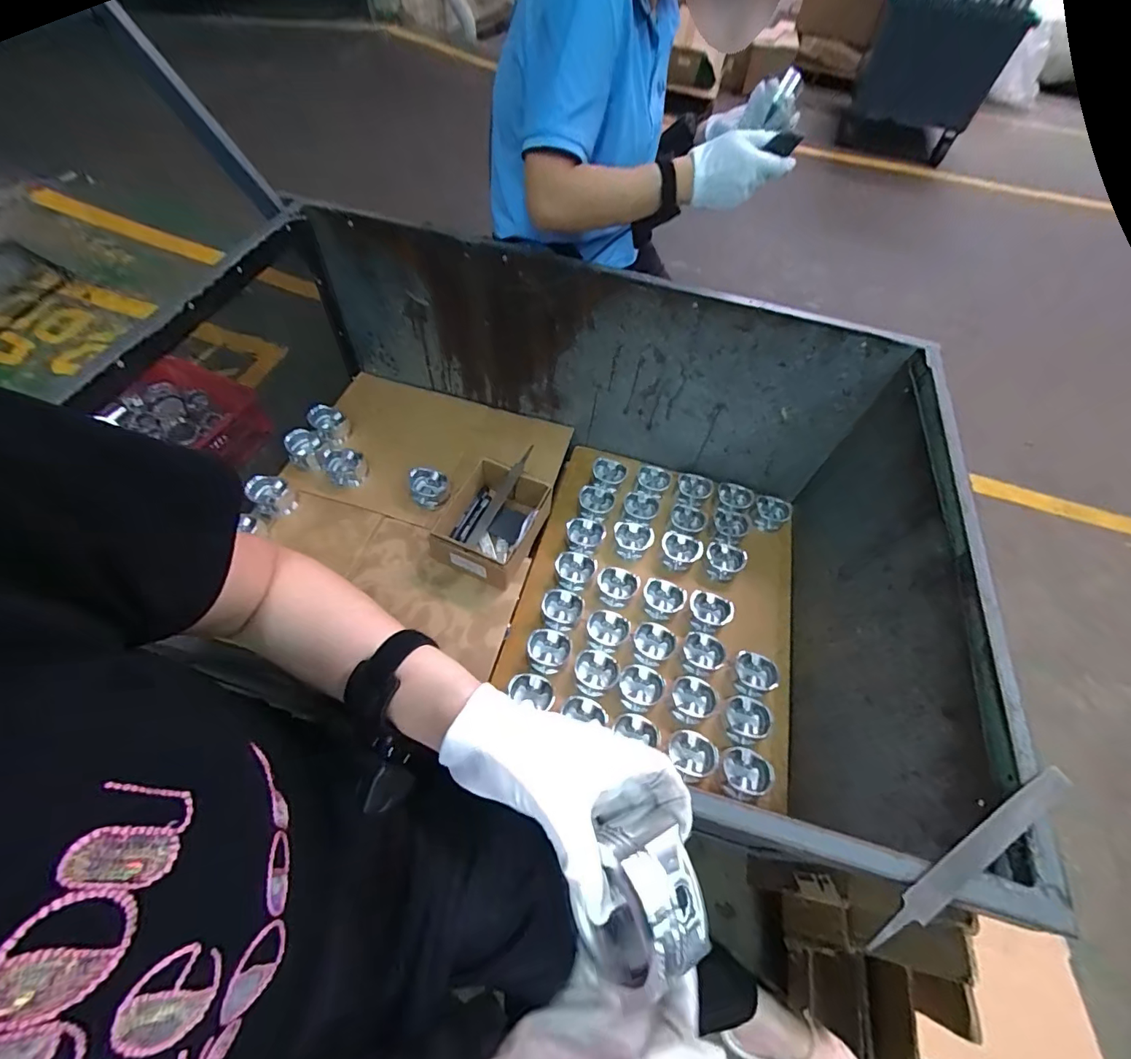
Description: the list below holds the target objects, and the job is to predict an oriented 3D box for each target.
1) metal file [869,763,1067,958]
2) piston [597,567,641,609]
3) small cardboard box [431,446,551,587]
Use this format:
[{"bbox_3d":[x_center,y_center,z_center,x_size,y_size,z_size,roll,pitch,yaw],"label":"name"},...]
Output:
[{"bbox_3d":[0.329,0.257,0.380,0.241,0.011,0.022,-22,62,-18],"label":"metal file"},{"bbox_3d":[0.103,0.104,0.907,0.079,0.045,0.075,-7,56,-8],"label":"piston"},{"bbox_3d":[-0.136,-0.011,0.896,0.165,0.114,0.211,19,57,10],"label":"small cardboard box"}]

